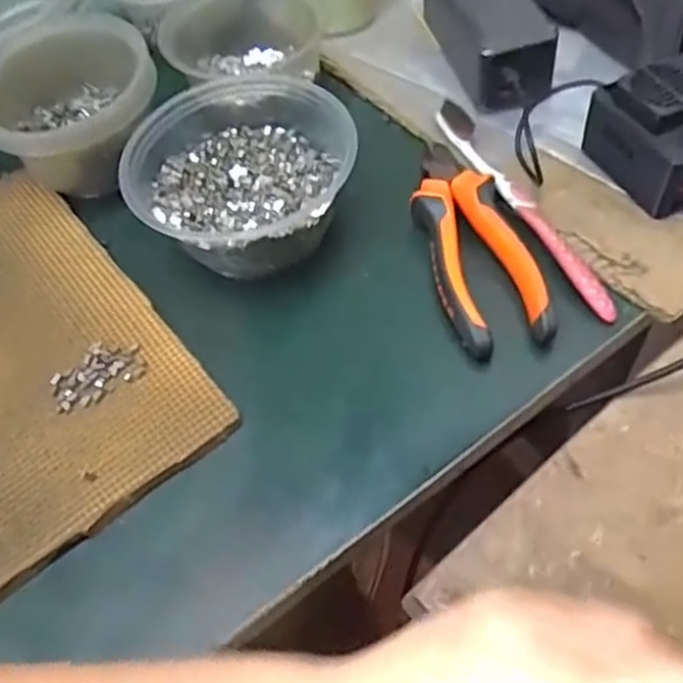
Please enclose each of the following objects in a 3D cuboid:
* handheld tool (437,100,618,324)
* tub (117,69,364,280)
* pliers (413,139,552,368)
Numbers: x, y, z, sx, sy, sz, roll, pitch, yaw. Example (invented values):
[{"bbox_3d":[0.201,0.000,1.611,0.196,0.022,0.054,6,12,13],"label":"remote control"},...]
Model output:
[{"bbox_3d":[0.108,-0.086,0.440,0.020,0.009,0.184,-22,58,-11],"label":"handheld tool"},{"bbox_3d":[-0.064,-0.111,0.460,0.138,0.061,0.170,-16,57,-8],"label":"tub"},{"bbox_3d":[0.076,-0.058,0.431,0.055,0.031,0.147,-11,57,-4],"label":"pliers"}]

